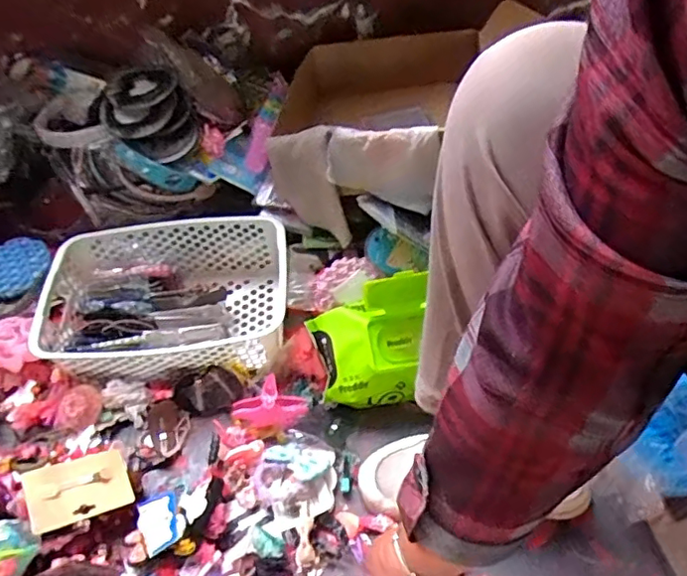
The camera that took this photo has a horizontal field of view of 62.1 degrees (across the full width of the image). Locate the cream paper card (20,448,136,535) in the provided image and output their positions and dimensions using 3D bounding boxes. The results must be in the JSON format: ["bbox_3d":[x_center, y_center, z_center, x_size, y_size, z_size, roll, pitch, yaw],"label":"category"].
[{"bbox_3d":[-0.267,0.203,0.577,0.095,0.008,0.061,-10,67,-39],"label":"cream paper card"}]

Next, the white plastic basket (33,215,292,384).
[{"bbox_3d":[-0.231,0.018,0.726,0.317,0.092,0.200,-2,49,-3],"label":"white plastic basket"}]

